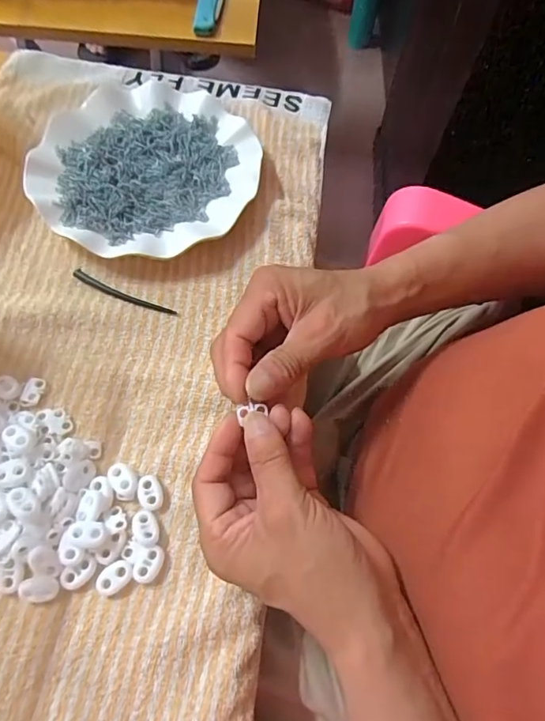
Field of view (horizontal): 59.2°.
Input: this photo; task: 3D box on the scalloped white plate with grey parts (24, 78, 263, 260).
[{"bbox_3d":[-0.104,-0.159,0.406,0.174,0.027,0.179,1,65,-3],"label":"scalloped white plate with grey parts"}]

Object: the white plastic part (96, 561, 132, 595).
[{"bbox_3d":[-0.095,0.130,0.288,0.022,0.004,0.015,-36,72,-18],"label":"white plastic part"}]

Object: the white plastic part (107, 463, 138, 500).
[{"bbox_3d":[-0.097,0.078,0.310,0.015,0.008,0.025,-32,71,-16],"label":"white plastic part"}]

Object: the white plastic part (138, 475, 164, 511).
[{"bbox_3d":[-0.079,0.086,0.310,0.015,0.004,0.023,-15,67,-10],"label":"white plastic part"}]

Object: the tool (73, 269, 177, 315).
[{"bbox_3d":[-0.115,-0.051,0.368,0.086,0.005,0.010,23,66,8],"label":"tool"}]

